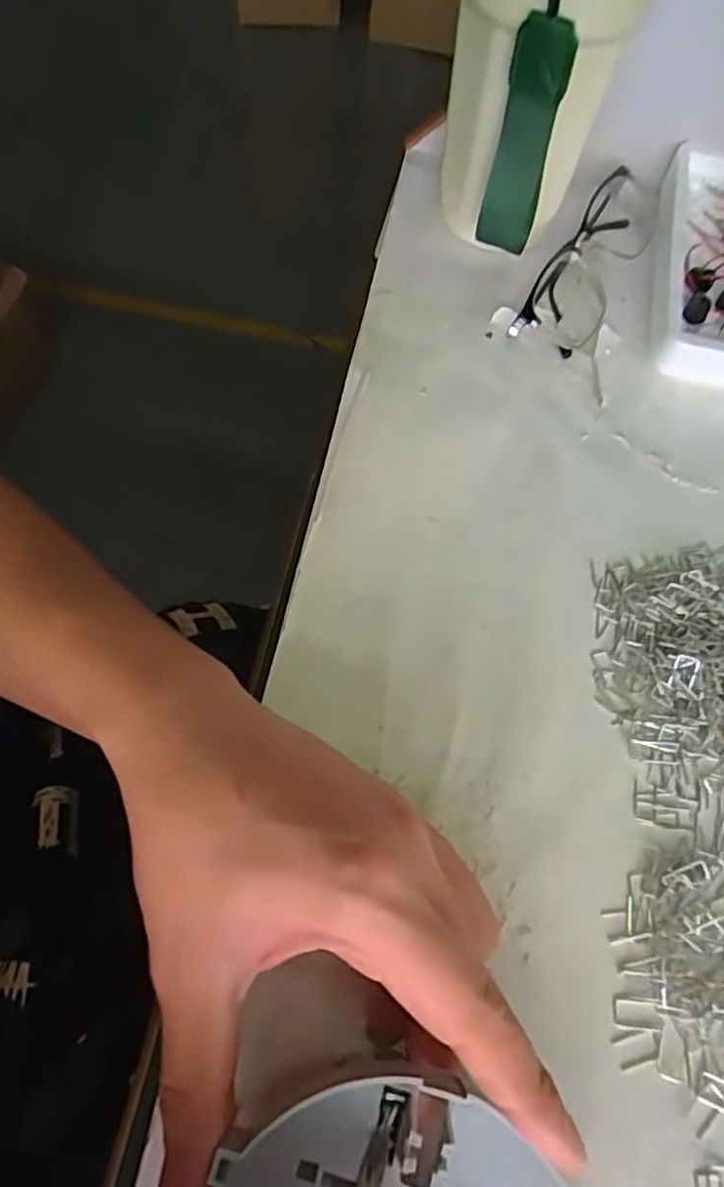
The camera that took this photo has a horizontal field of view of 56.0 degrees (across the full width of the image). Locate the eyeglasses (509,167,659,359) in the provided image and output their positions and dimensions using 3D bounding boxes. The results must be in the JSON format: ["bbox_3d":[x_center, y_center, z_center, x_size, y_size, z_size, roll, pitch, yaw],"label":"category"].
[{"bbox_3d":[0.128,-0.184,0.373,0.038,0.023,0.157,27,64,10],"label":"eyeglasses"}]

